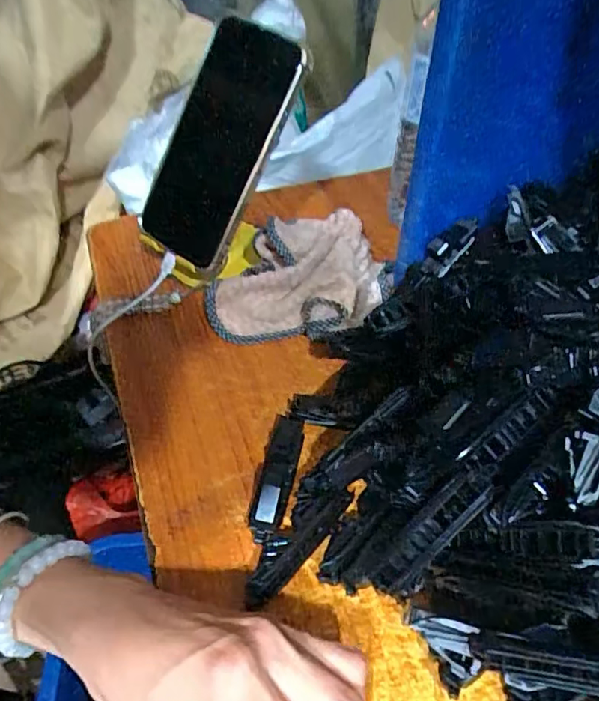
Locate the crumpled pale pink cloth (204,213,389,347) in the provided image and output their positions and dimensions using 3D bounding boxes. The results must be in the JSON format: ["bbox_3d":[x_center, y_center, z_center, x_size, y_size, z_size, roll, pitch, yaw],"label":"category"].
[{"bbox_3d":[0.001,-0.062,0.419,0.133,0.054,0.109,3,48,2],"label":"crumpled pale pink cloth"}]

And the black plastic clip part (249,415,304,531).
[{"bbox_3d":[-0.013,0.071,0.328,0.021,0.008,0.078,8,48,7],"label":"black plastic clip part"}]

